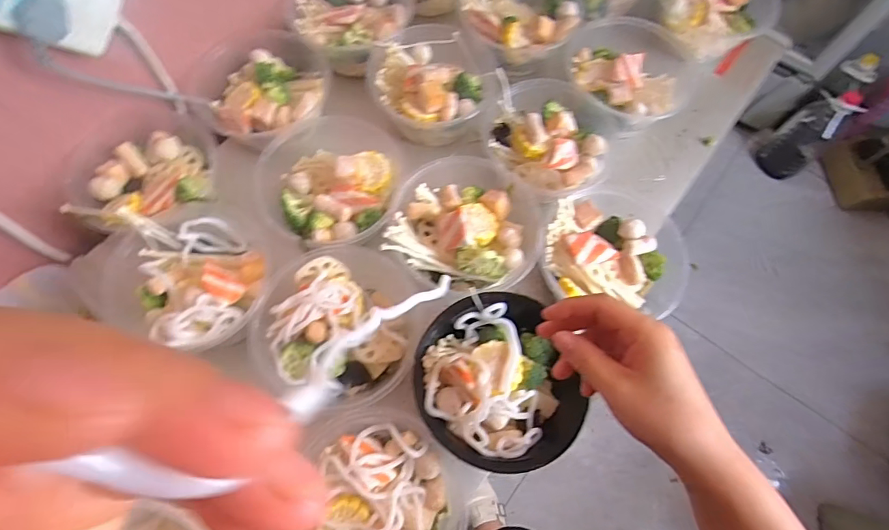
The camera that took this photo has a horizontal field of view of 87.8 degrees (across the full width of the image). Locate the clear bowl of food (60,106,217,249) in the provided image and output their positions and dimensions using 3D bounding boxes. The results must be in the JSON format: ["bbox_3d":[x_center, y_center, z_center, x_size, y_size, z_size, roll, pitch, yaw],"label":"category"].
[{"bbox_3d":[-0.338,-0.101,0.526,0.157,0.063,0.170,1,68,-1],"label":"clear bowl of food"}]

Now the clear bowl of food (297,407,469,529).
[{"bbox_3d":[-0.054,0.220,0.424,0.145,0.051,0.155,1,68,-1],"label":"clear bowl of food"}]

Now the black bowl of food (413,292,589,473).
[{"bbox_3d":[0.052,0.117,0.459,0.149,0.059,0.165,-30,71,-13],"label":"black bowl of food"}]

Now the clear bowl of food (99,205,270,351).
[{"bbox_3d":[-0.260,0.007,0.487,0.154,0.048,0.151,1,68,-1],"label":"clear bowl of food"}]

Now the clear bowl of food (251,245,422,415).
[{"bbox_3d":[-0.107,0.065,0.481,0.158,0.056,0.160,1,68,-1],"label":"clear bowl of food"}]

